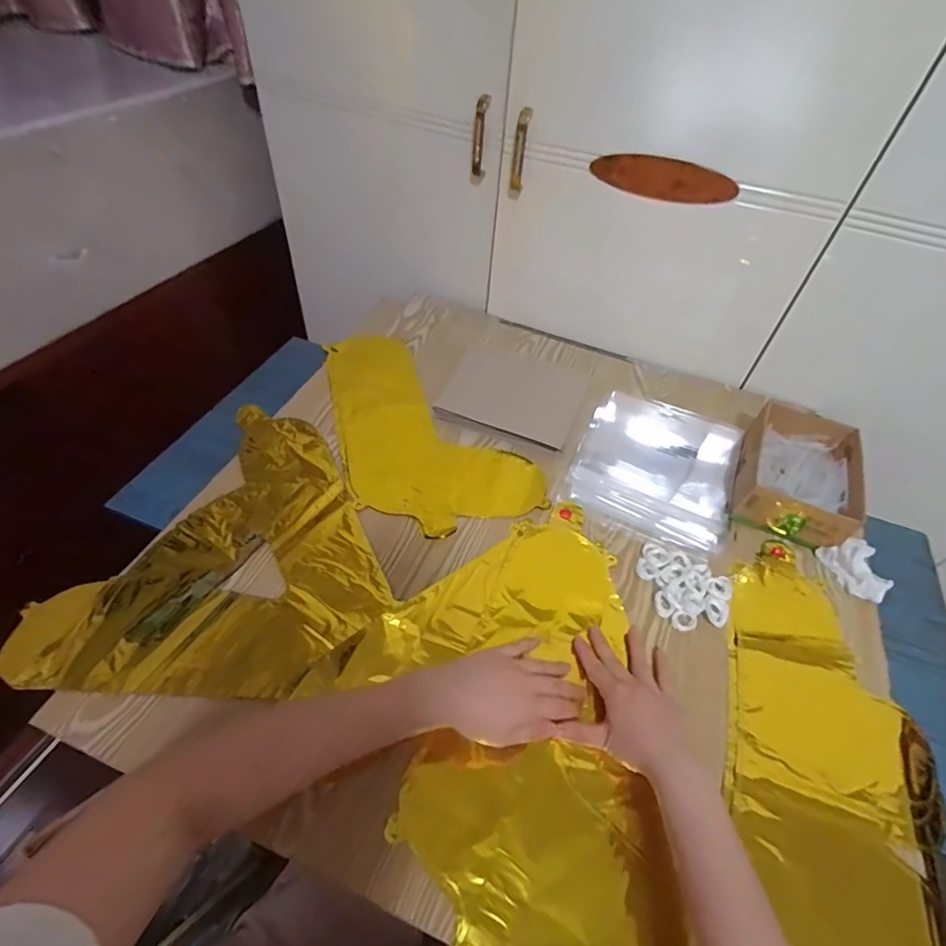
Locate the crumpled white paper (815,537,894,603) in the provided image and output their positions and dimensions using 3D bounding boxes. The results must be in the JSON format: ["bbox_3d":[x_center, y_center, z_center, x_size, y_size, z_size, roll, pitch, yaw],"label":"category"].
[{"bbox_3d":[0.460,0.111,0.597,0.059,0.034,0.076,-16,53,-18],"label":"crumpled white paper"}]

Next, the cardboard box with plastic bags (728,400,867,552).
[{"bbox_3d":[0.423,0.002,0.665,0.134,0.066,0.191,22,51,13],"label":"cardboard box with plastic bags"}]

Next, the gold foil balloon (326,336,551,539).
[{"bbox_3d":[-0.081,-0.081,0.718,0.227,0.006,0.396,-14,52,-17],"label":"gold foil balloon"}]

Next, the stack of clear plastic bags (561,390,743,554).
[{"bbox_3d":[0.263,-0.018,0.723,0.211,0.016,0.263,21,50,12],"label":"stack of clear plastic bags"}]

